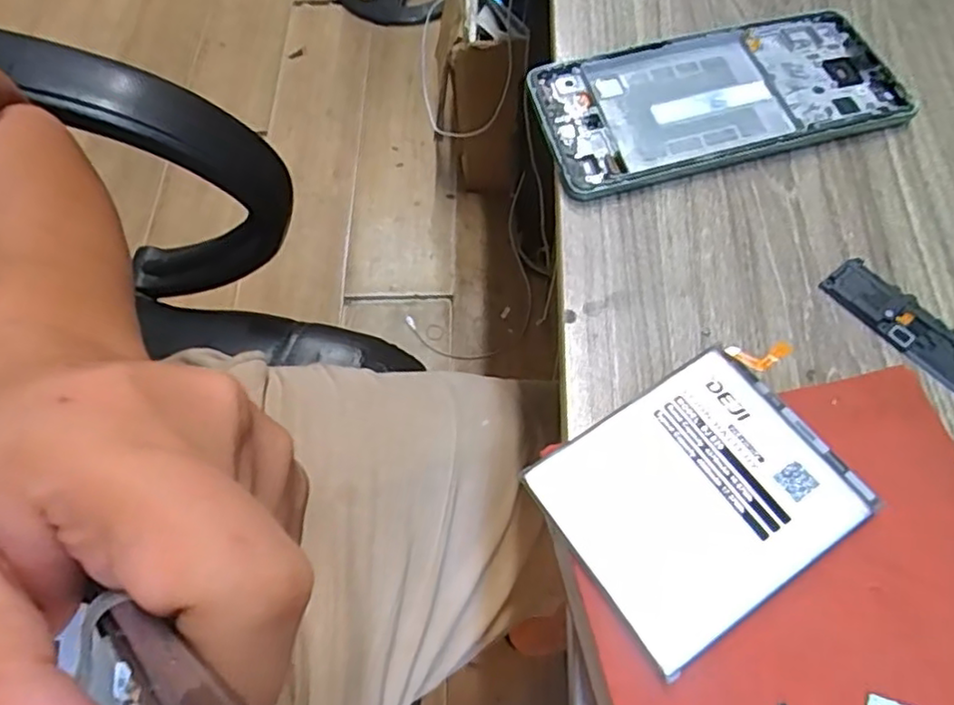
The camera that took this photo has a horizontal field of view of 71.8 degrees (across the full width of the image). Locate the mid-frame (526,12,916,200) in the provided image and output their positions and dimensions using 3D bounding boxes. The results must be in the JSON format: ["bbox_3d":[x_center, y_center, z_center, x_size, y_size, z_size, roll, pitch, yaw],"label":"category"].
[{"bbox_3d":[0.104,-0.113,0.292,0.153,0.010,0.069,-13,63,-4],"label":"mid-frame"}]

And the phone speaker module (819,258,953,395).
[{"bbox_3d":[0.160,-0.009,0.242,0.021,0.004,0.064,-37,67,-15],"label":"phone speaker module"}]

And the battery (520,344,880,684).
[{"bbox_3d":[0.060,0.038,0.177,0.075,0.004,0.060,-30,66,-12],"label":"battery"}]

